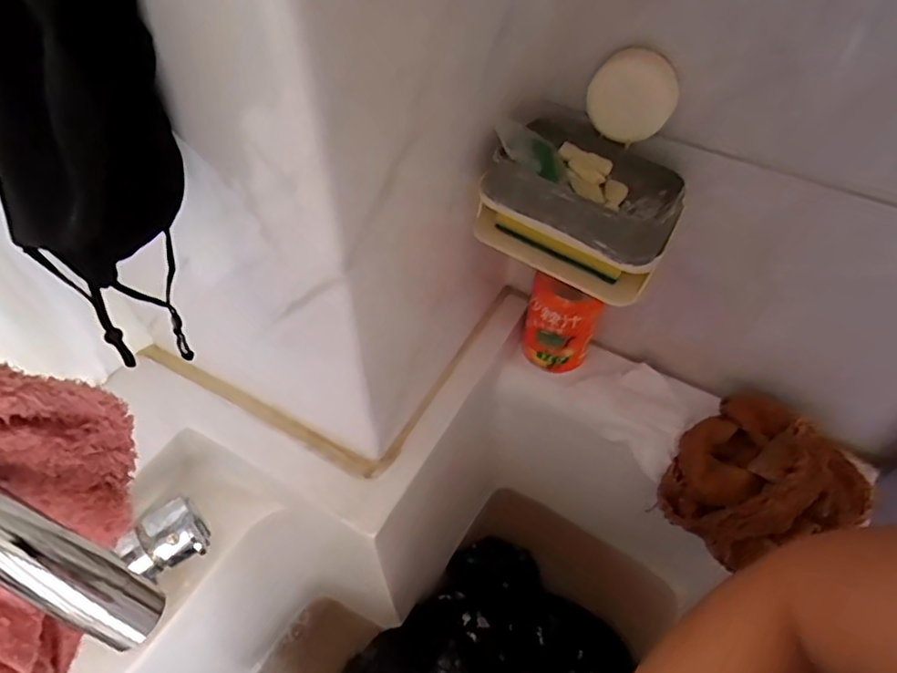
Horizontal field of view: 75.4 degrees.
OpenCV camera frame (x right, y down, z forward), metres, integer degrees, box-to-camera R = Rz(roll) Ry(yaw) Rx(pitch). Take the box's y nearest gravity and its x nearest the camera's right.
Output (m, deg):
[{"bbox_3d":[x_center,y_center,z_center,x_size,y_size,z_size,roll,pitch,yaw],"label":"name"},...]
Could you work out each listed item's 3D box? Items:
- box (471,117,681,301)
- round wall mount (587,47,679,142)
[{"bbox_3d":[0.090,-0.090,0.400,0.129,0.079,0.086,27,56,19],"label":"box"},{"bbox_3d":[0.118,-0.154,0.370,0.053,0.056,0.013,9,52,5],"label":"round wall mount"}]

